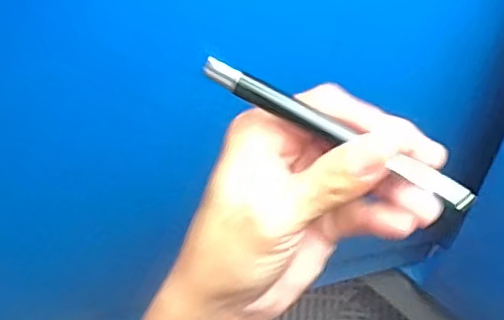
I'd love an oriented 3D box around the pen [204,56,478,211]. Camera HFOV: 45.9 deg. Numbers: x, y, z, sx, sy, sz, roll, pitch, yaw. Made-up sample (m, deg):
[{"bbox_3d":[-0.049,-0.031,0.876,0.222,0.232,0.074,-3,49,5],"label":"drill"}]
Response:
[{"bbox_3d":[0.034,-0.011,0.242,0.120,0.011,0.010,28,58,9],"label":"pen"}]

